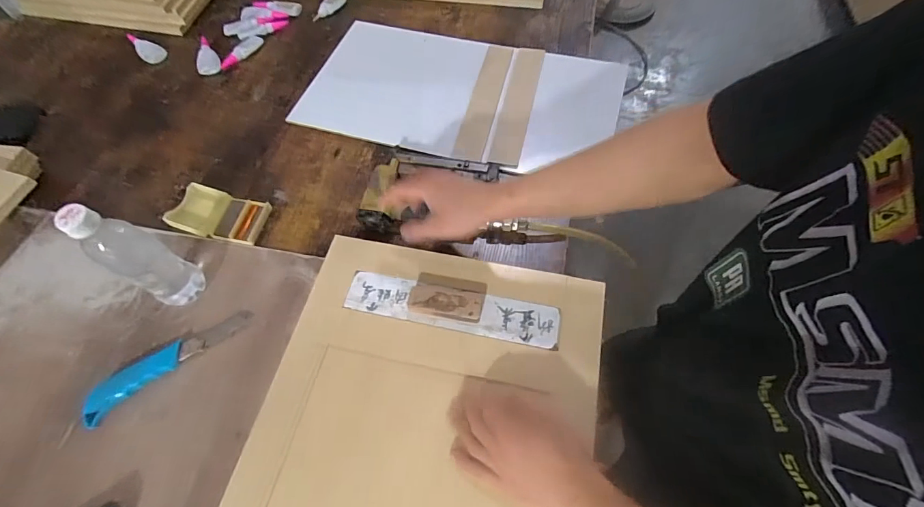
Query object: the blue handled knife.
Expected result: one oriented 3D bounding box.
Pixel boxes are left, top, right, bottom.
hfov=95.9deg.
[{"bbox_3d":[-0.380,0.136,0.538,0.214,0.017,0.041,-37,68,-18],"label":"blue handled knife"}]

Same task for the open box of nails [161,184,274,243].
[{"bbox_3d":[-0.376,-0.061,0.646,0.145,0.016,0.075,13,63,7],"label":"open box of nails"}]

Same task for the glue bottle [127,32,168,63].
[{"bbox_3d":[-0.633,-0.410,0.835,0.096,0.019,0.041,33,67,17],"label":"glue bottle"}]

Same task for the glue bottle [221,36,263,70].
[{"bbox_3d":[-0.437,-0.403,0.828,0.027,0.024,0.101,27,65,14],"label":"glue bottle"}]

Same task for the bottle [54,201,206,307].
[{"bbox_3d":[-0.392,0.005,0.506,0.052,0.208,0.059,29,66,15],"label":"bottle"}]

